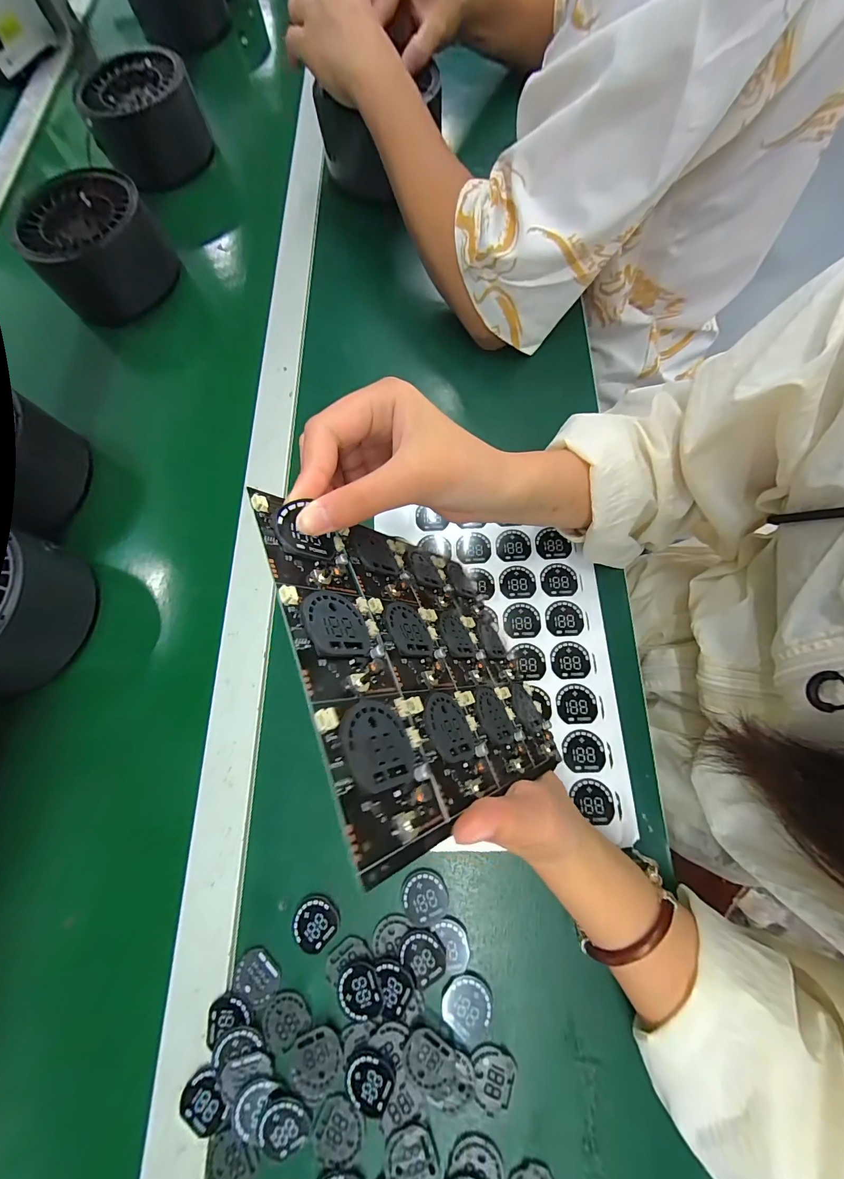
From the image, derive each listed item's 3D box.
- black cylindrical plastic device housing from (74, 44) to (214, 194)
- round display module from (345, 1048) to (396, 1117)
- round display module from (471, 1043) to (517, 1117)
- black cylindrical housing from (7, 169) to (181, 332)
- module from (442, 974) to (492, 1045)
[{"bbox_3d":[-0.350,-0.602,0.503,0.129,0.078,0.144,-19,70,2],"label":"black cylindrical plastic device housing"},{"bbox_3d":[-0.032,0.302,0.239,0.029,0.004,0.030,-1,73,2],"label":"round display module"},{"bbox_3d":[0.043,0.300,0.238,0.027,0.004,0.032,12,74,6],"label":"round display module"},{"bbox_3d":[-0.361,-0.383,0.451,0.121,0.094,0.125,-3,72,8],"label":"black cylindrical housing"},{"bbox_3d":[0.028,0.266,0.247,0.030,0.004,0.031,-1,73,2],"label":"module"}]

